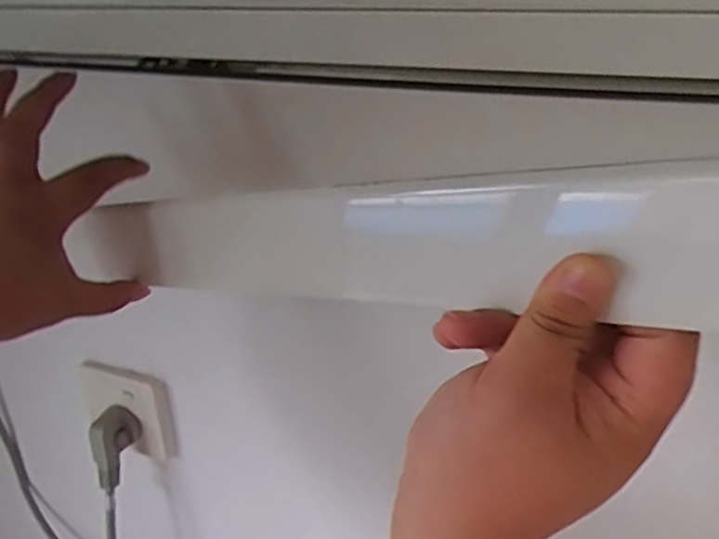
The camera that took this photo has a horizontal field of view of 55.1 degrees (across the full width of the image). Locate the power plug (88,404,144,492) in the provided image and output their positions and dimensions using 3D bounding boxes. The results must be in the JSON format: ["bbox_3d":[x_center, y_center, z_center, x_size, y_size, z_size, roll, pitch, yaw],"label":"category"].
[{"bbox_3d":[-0.218,0.159,0.605,0.024,0.076,0.036,20,10,37],"label":"power plug"}]

